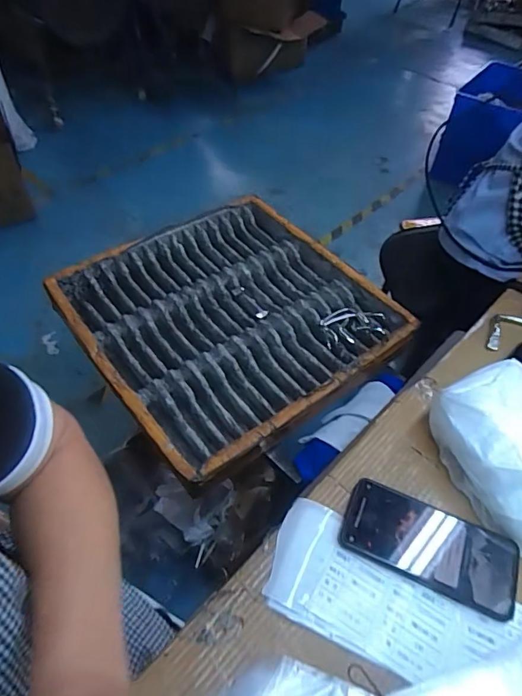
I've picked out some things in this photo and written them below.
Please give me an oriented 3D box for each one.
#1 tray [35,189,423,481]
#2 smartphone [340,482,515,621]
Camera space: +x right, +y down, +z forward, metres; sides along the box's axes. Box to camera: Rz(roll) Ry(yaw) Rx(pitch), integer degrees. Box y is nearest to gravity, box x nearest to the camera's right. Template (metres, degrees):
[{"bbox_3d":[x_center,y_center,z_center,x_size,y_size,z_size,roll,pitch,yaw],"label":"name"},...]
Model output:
[{"bbox_3d":[-0.060,-0.075,0.946,0.554,0.054,0.542,-31,58,-26],"label":"tray"},{"bbox_3d":[0.167,0.193,0.465,0.166,0.010,0.082,21,52,14],"label":"smartphone"}]

